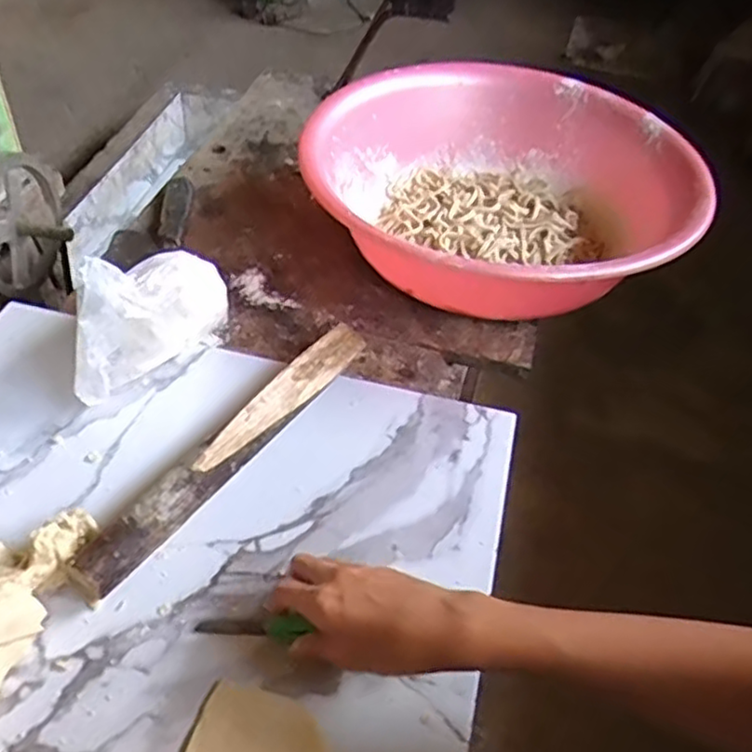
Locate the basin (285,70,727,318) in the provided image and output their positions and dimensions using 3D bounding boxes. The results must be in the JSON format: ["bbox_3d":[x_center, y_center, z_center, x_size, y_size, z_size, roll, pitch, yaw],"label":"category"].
[{"bbox_3d":[0.131,-0.194,0.754,0.388,0.130,0.402,3,45,-3],"label":"basin"}]

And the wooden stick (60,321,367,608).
[{"bbox_3d":[-0.107,0.052,0.550,0.038,0.039,0.308,30,52,21],"label":"wooden stick"}]

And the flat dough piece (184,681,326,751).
[{"bbox_3d":[-0.073,0.223,0.417,0.076,0.004,0.060,17,46,10],"label":"flat dough piece"}]

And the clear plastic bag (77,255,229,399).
[{"bbox_3d":[-0.191,-0.056,0.589,0.063,0.120,0.167,17,49,11],"label":"clear plastic bag"}]

